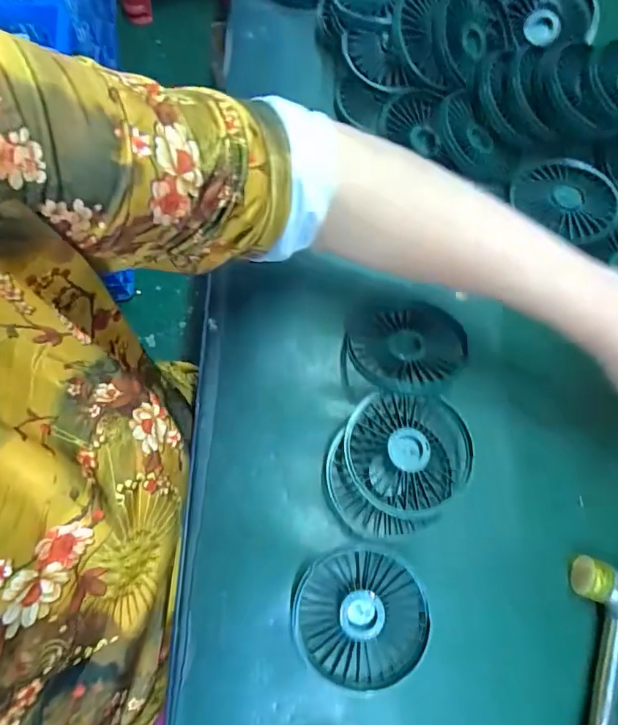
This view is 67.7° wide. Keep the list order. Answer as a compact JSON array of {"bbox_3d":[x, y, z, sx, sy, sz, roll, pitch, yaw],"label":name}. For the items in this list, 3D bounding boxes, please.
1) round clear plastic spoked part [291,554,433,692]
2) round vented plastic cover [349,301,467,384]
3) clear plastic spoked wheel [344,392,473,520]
[{"bbox_3d":[0.035,0.168,0.304,0.088,0.009,0.078,3,74,-2],"label":"round clear plastic spoked part"},{"bbox_3d":[0.072,-0.016,0.350,0.083,0.015,0.068,-10,61,4],"label":"round vented plastic cover"},{"bbox_3d":[0.070,0.065,0.327,0.086,0.021,0.082,4,74,-2],"label":"clear plastic spoked wheel"}]

